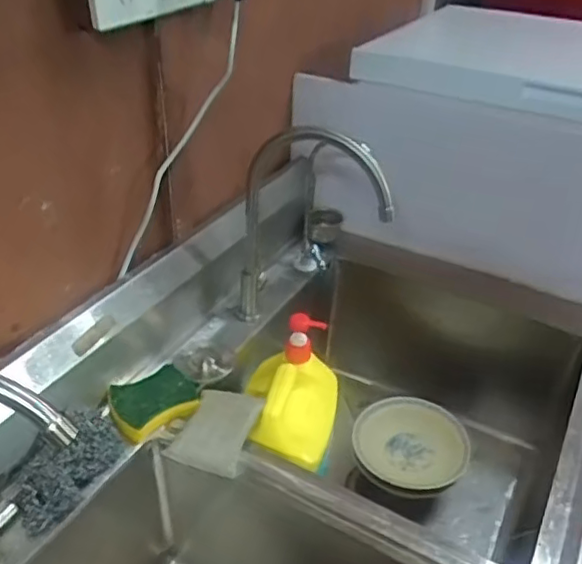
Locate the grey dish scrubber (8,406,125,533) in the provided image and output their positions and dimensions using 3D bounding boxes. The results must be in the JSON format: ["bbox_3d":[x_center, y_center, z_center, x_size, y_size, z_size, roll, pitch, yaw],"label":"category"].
[{"bbox_3d":[-0.251,0.198,0.682,0.070,0.042,0.147,19,39,21],"label":"grey dish scrubber"}]

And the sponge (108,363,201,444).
[{"bbox_3d":[-0.175,0.150,0.781,0.111,0.021,0.086,-22,43,-30],"label":"sponge"}]

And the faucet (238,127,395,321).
[{"bbox_3d":[0.027,-0.059,0.851,0.229,0.324,0.062,22,40,24],"label":"faucet"}]

